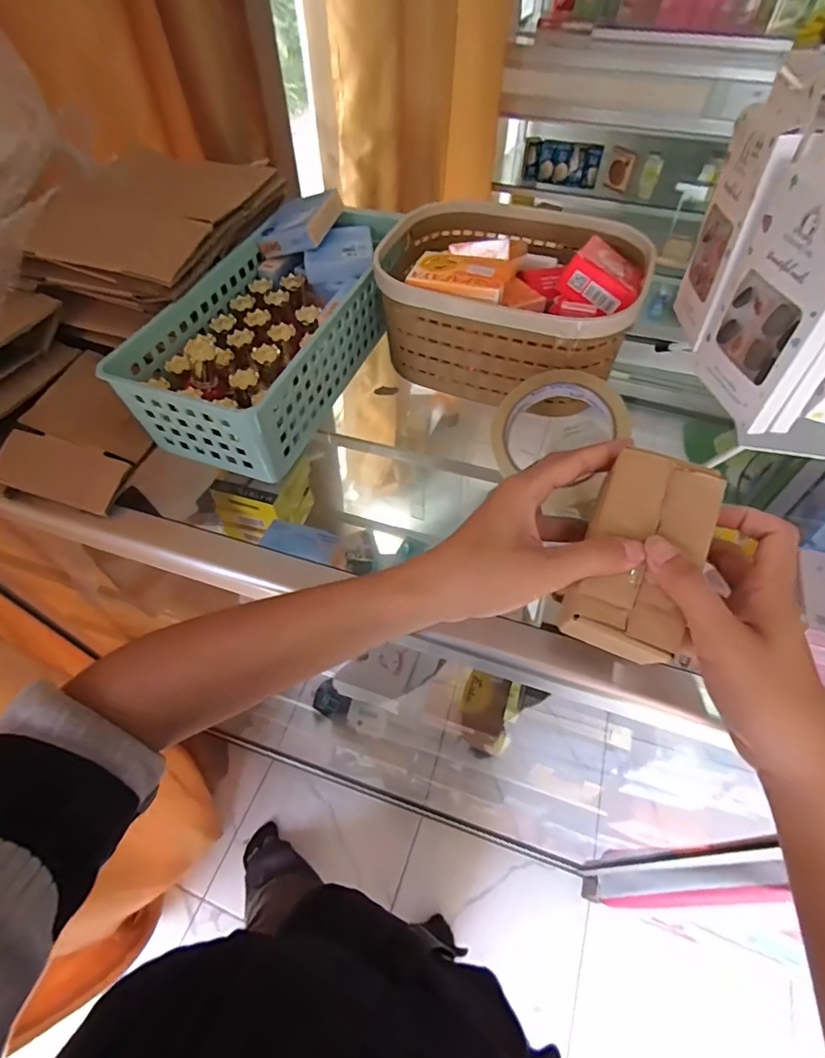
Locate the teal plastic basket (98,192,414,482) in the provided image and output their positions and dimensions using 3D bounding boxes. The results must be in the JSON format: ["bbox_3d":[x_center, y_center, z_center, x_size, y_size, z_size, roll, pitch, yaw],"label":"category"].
[{"bbox_3d":[-0.117,-0.175,0.456,0.138,0.089,0.273,17,56,14],"label":"teal plastic basket"}]

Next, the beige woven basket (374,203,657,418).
[{"bbox_3d":[0.078,-0.198,0.450,0.216,0.102,0.139,21,57,16],"label":"beige woven basket"}]

